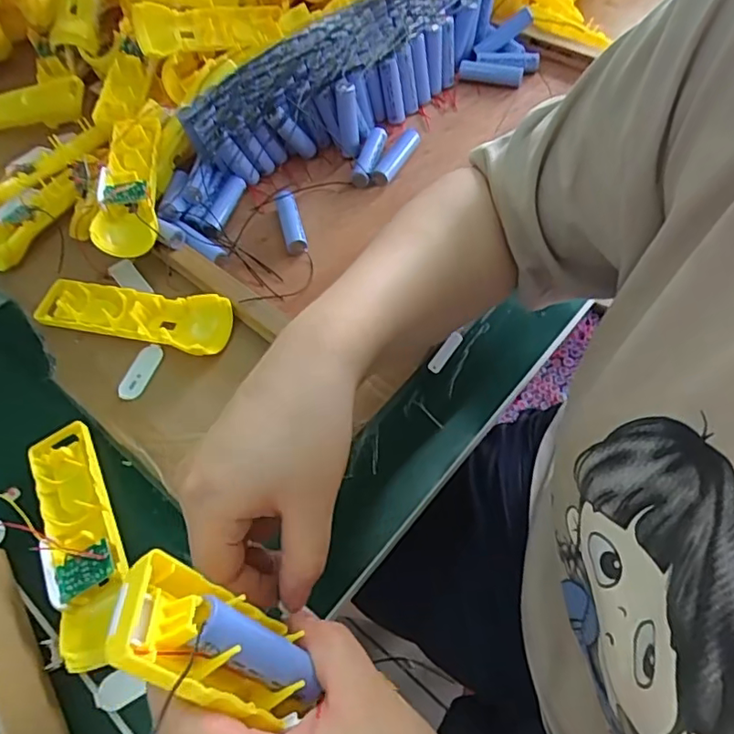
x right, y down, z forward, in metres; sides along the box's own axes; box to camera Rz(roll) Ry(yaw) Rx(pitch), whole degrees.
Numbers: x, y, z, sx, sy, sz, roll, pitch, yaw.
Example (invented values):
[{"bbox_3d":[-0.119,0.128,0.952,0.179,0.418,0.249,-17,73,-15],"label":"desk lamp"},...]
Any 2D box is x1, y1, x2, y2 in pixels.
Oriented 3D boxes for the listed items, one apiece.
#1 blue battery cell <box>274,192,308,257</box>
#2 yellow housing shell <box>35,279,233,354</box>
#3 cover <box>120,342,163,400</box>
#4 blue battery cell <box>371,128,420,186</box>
[{"bbox_3d":[-0.067,-0.127,0.501,0.018,0.019,0.065,-14,53,-6],"label":"blue battery cell"},{"bbox_3d":[-0.187,-0.044,0.451,0.160,0.022,0.047,10,54,11],"label":"yellow housing shell"},{"bbox_3d":[-0.175,0.003,0.438,0.017,0.007,0.047,19,61,12],"label":"cover"},{"bbox_3d":[0.028,-0.198,0.537,0.019,0.018,0.076,23,58,20],"label":"blue battery cell"}]

